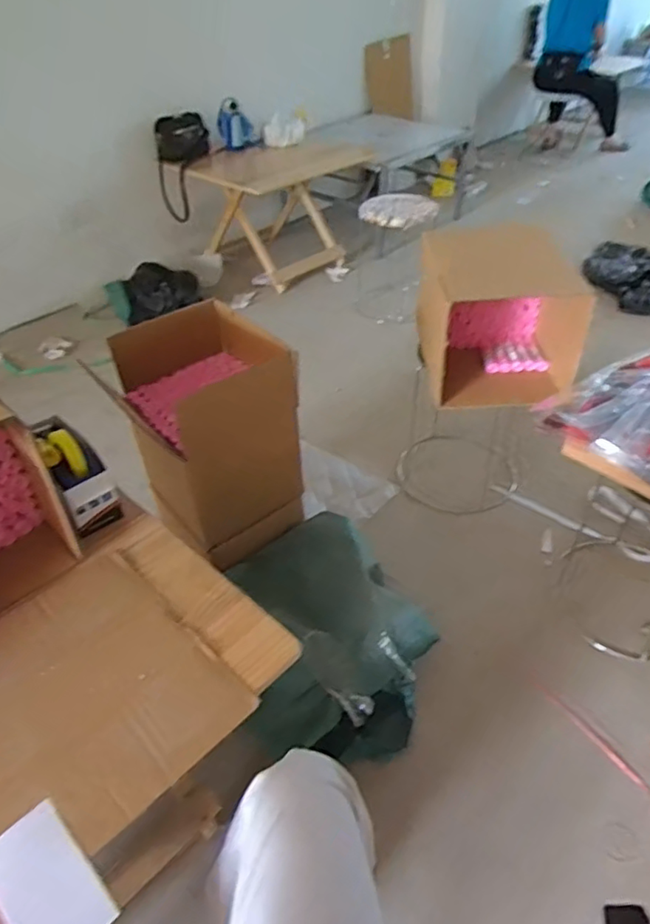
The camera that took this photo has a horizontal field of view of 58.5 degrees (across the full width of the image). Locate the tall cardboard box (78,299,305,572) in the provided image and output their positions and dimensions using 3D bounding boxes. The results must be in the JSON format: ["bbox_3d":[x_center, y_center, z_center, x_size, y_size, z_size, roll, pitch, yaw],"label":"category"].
[{"bbox_3d":[-0.262,-0.064,1.327,0.293,0.449,0.352,-28,47,-25],"label":"tall cardboard box"}]

